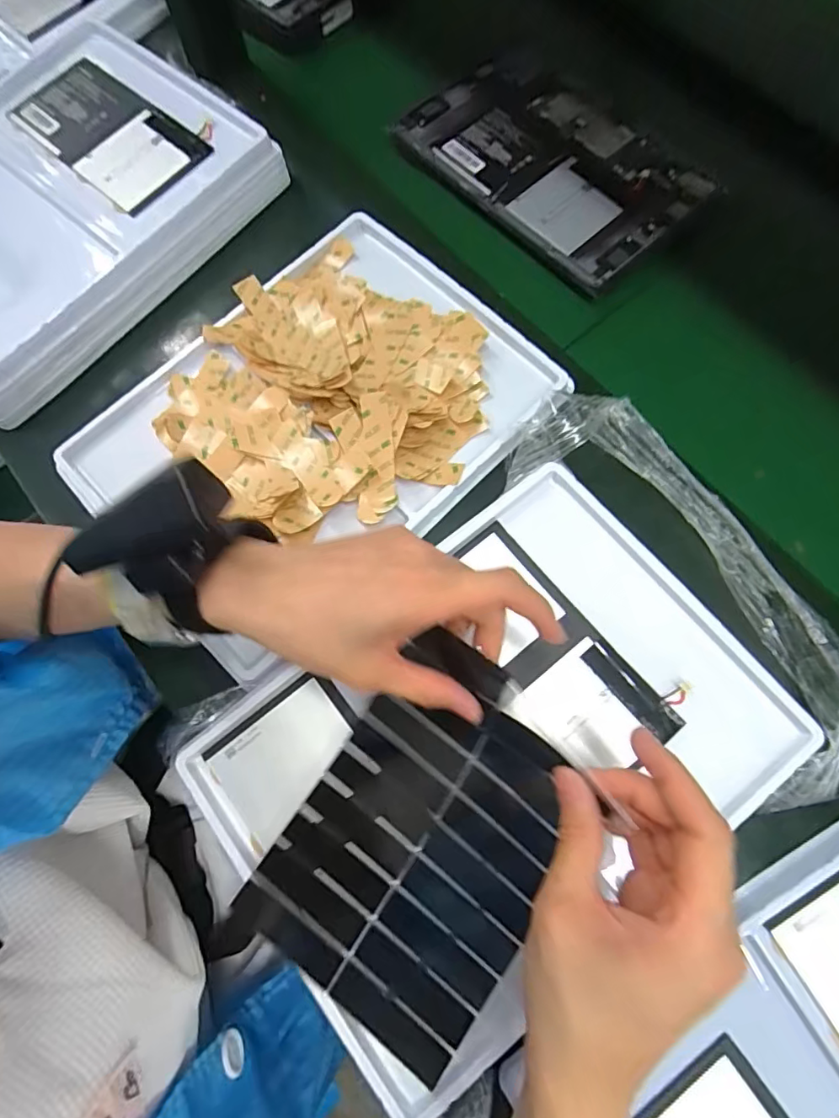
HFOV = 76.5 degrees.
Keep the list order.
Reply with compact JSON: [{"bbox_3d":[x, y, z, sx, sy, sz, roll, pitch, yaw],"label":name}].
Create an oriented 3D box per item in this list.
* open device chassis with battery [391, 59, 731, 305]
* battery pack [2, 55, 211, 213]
[{"bbox_3d":[0.111,-0.343,0.461,0.155,0.021,0.237,-41,76,-9],"label":"open device chassis with battery"},{"bbox_3d":[-0.260,-0.359,0.445,0.175,0.015,0.088,42,79,13],"label":"battery pack"}]

